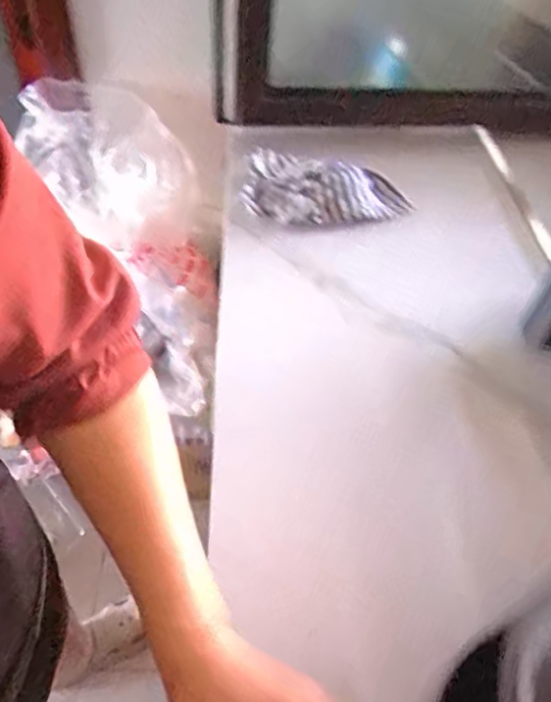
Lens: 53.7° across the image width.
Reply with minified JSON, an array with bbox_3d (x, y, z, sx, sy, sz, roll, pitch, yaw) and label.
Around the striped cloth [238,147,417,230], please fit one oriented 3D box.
[{"bbox_3d":[0.061,-0.196,0.678,0.204,0.042,0.104,13,48,6],"label":"striped cloth"}]

